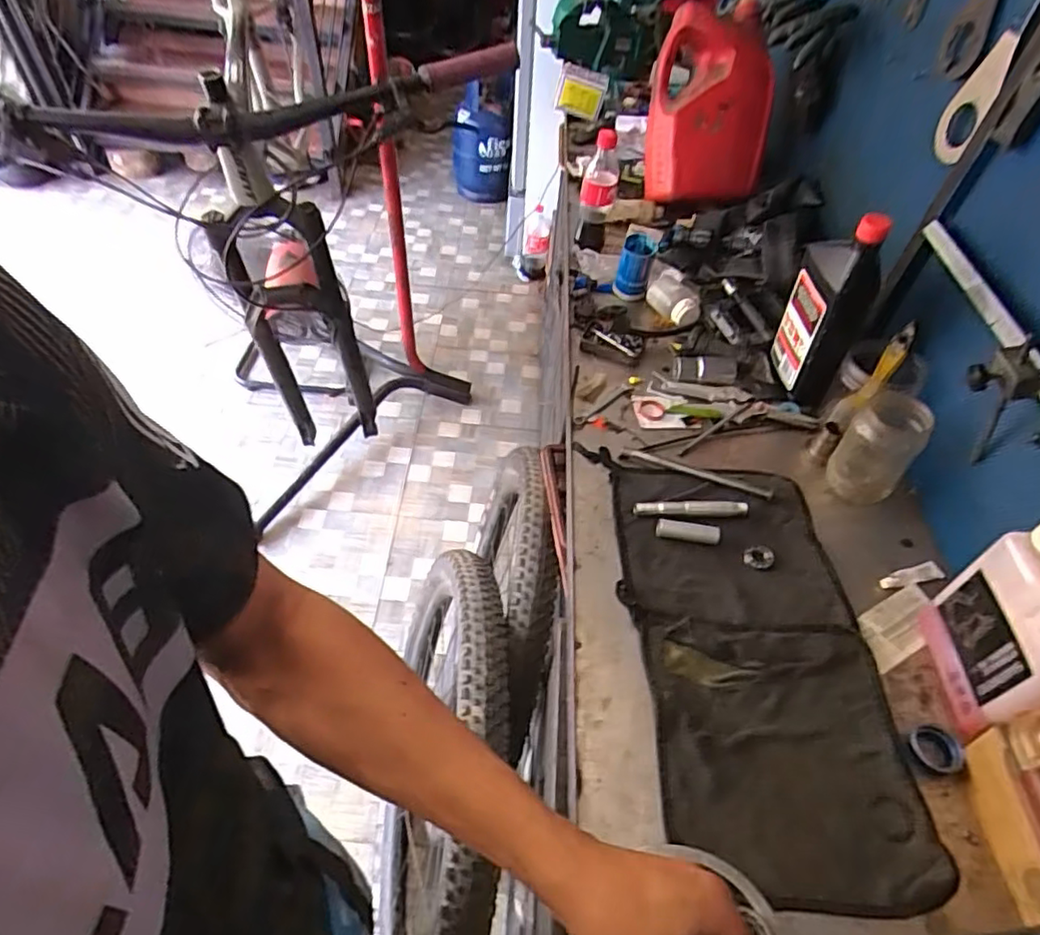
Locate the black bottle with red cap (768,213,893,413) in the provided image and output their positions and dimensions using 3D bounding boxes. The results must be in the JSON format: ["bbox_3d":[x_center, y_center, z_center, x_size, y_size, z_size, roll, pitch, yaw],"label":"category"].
[{"bbox_3d":[0.375,-0.196,0.750,0.067,0.235,0.107,7,49,-1],"label":"black bottle with red cap"}]

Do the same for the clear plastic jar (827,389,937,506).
[{"bbox_3d":[0.412,-0.018,0.708,0.077,0.123,0.069,39,56,25],"label":"clear plastic jar"}]

